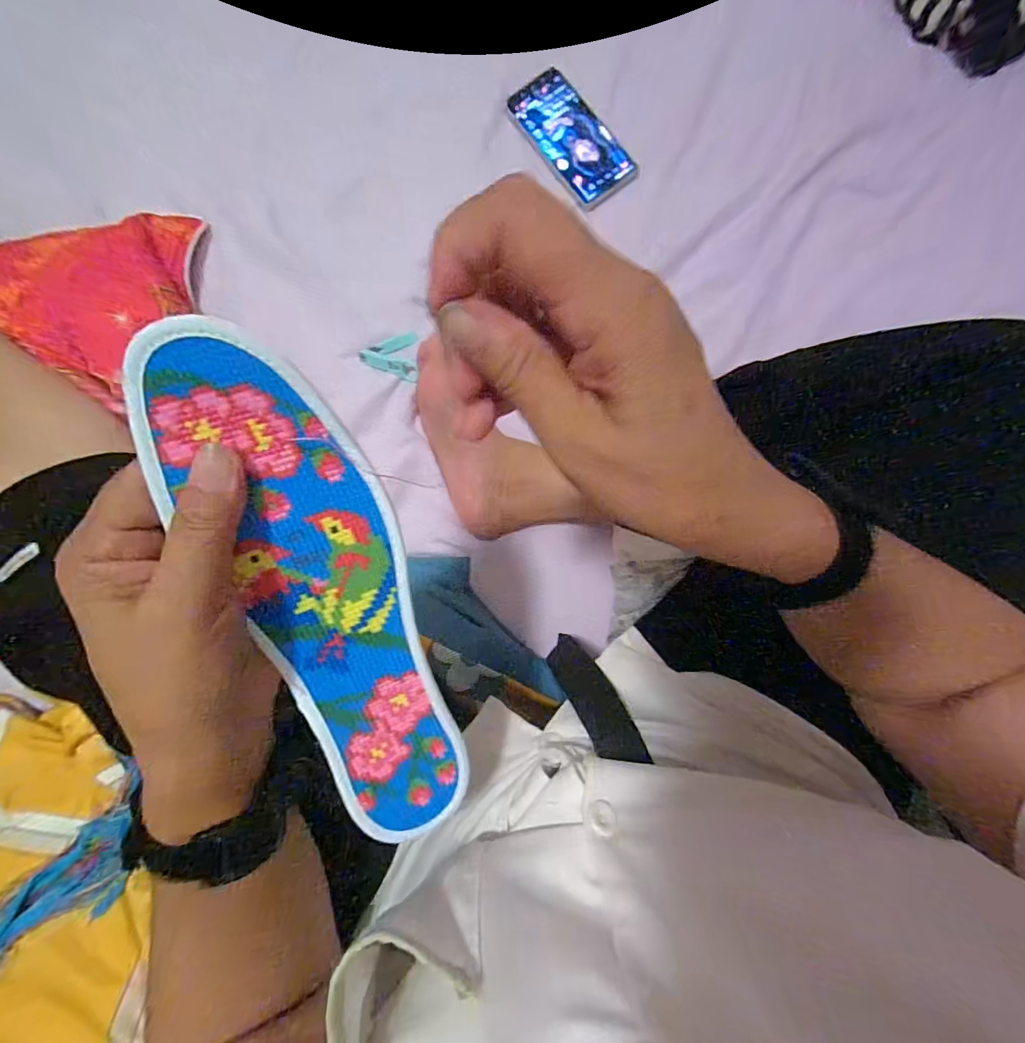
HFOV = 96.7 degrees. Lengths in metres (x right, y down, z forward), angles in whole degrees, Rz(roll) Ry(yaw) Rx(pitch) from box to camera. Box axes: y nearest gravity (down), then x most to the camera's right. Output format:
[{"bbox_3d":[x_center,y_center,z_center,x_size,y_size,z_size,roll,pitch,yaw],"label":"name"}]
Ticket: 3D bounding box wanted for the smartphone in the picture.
[{"bbox_3d":[0.065,-0.438,0.521,0.080,0.010,0.164,-35,84,-1],"label":"smartphone"}]

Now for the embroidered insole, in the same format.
[{"bbox_3d":[-0.073,0.040,0.197,0.070,0.013,0.236,-25,111,-14],"label":"embroidered insole"}]

